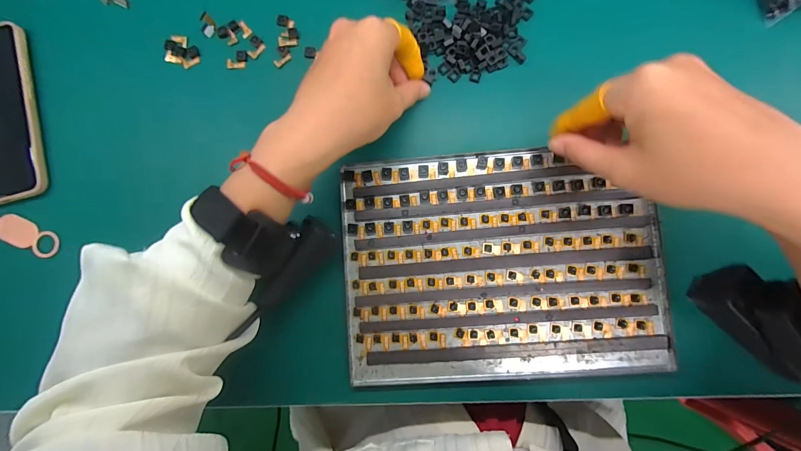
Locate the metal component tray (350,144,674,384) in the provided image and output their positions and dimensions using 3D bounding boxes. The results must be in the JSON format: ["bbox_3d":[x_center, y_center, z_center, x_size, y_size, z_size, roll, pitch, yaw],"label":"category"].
[{"bbox_3d":[0.079,0.032,0.292,0.244,0.007,0.179,-4,86,3],"label":"metal component tray"}]

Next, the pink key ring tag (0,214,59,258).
[{"bbox_3d":[-0.338,0.006,0.318,0.069,0.007,0.023,20,88,5],"label":"pink key ring tag"}]

